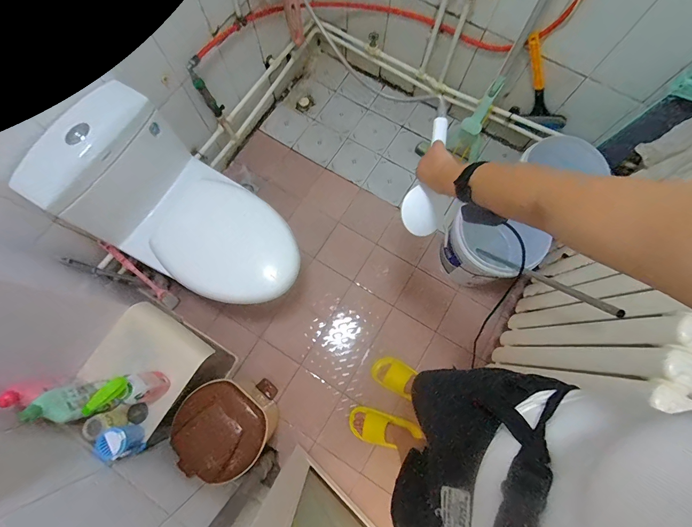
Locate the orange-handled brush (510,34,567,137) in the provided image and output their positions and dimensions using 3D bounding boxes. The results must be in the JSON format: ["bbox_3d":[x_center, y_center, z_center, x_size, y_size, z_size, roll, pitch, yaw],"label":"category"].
[{"bbox_3d":[0.754,-0.693,1.310,0.211,0.448,0.060,27,77,41],"label":"orange-handled brush"}]

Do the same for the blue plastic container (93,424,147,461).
[{"bbox_3d":[-0.604,0.479,0.881,0.080,0.102,0.082,-18,76,-7],"label":"blue plastic container"}]

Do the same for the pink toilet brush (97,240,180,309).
[{"bbox_3d":[-0.782,0.045,1.252,0.057,0.365,0.038,-35,37,-7],"label":"pink toilet brush"}]

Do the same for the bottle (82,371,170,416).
[{"bbox_3d":[-0.553,0.331,0.864,0.080,0.227,0.083,-13,75,-6],"label":"bottle"}]

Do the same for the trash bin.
[{"bbox_3d":[-0.385,0.536,1.108,0.272,0.290,0.259,42,77,9],"label":"trash bin"}]

